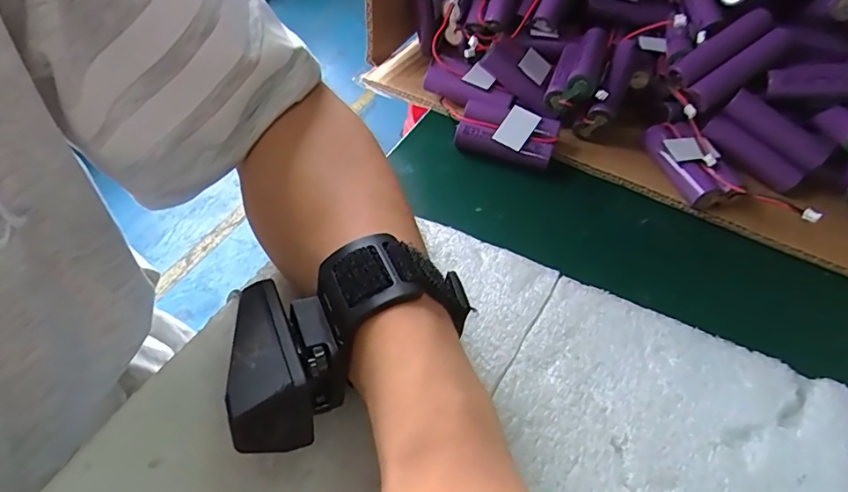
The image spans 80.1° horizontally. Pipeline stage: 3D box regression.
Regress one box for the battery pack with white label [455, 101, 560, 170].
[{"bbox_3d":[0.056,-0.077,0.341,0.064,0.025,0.033,18,49,12],"label":"battery pack with white label"}]

